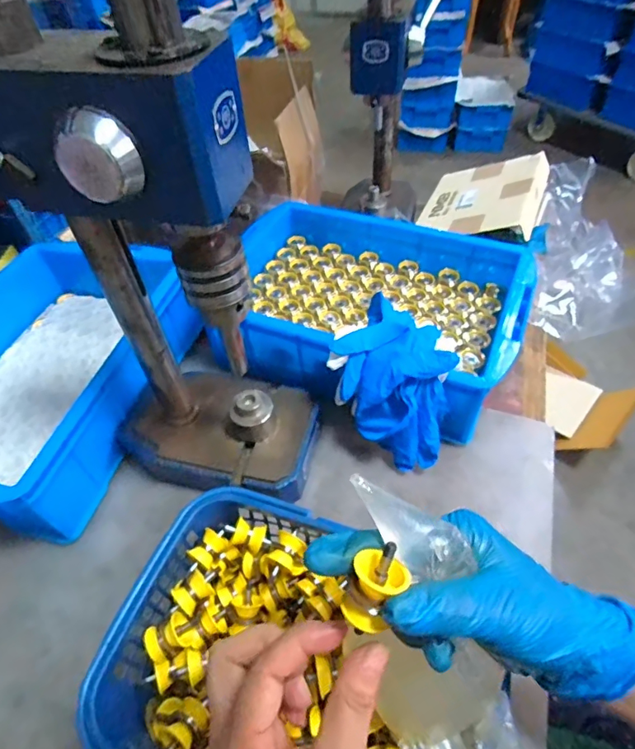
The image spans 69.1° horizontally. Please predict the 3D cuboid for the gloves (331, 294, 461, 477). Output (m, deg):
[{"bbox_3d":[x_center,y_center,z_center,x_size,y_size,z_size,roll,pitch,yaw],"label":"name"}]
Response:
[{"bbox_3d":[0.073,0.007,0.474,0.112,0.114,0.131,-2,50,2],"label":"gloves"}]

